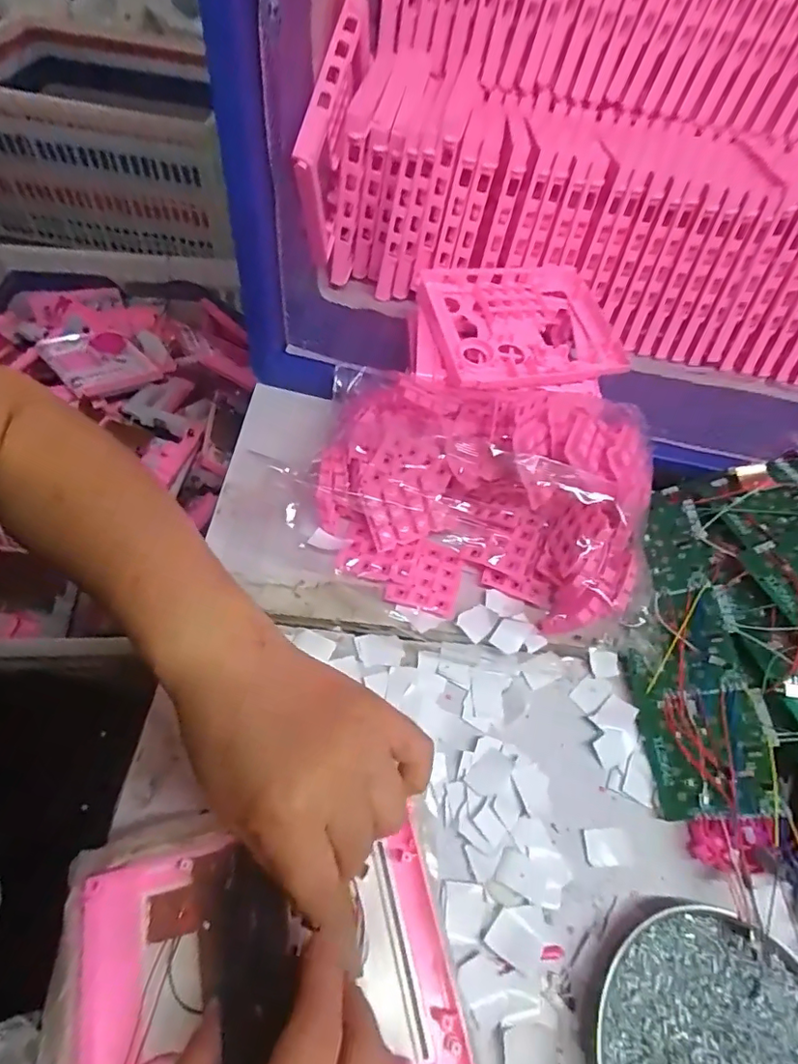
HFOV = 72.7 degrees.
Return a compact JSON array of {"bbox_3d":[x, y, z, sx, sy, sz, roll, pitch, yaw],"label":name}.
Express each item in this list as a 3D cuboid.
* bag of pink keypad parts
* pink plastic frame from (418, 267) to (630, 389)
[{"bbox_3d":[0.056,-0.034,0.406,0.239,0.098,0.191,14,55,1],"label":"bag of pink keypad parts"},{"bbox_3d":[0.112,-0.186,0.478,0.168,0.021,0.135,-11,58,-14],"label":"pink plastic frame"}]

